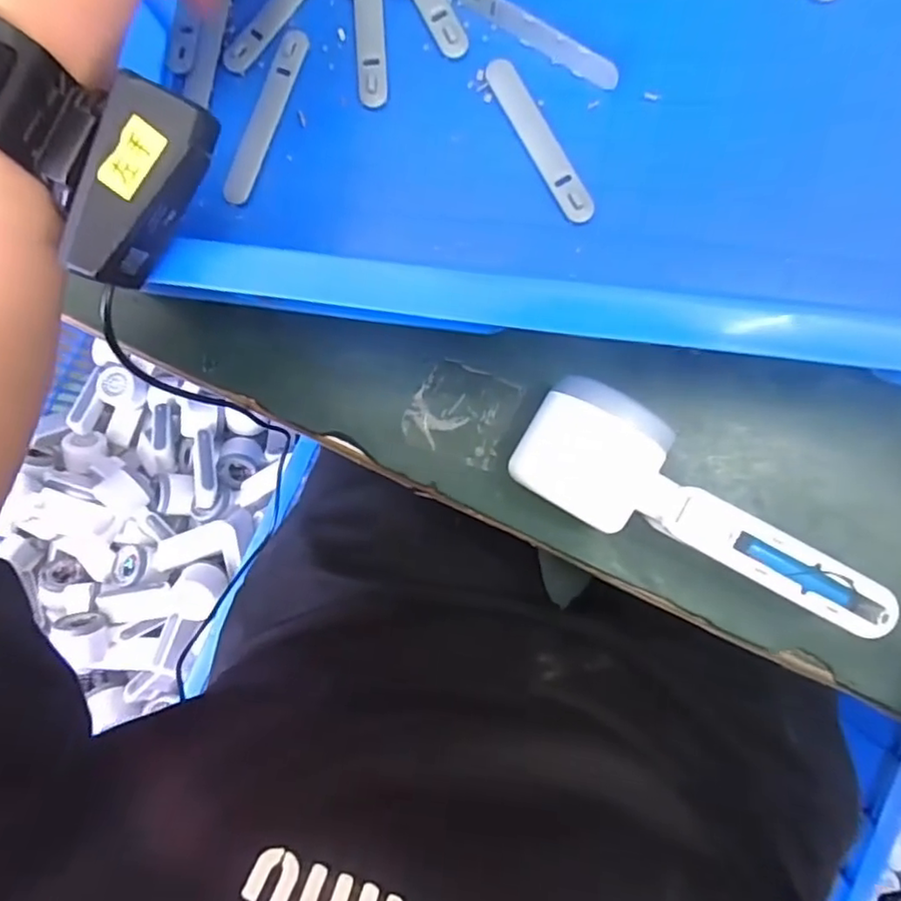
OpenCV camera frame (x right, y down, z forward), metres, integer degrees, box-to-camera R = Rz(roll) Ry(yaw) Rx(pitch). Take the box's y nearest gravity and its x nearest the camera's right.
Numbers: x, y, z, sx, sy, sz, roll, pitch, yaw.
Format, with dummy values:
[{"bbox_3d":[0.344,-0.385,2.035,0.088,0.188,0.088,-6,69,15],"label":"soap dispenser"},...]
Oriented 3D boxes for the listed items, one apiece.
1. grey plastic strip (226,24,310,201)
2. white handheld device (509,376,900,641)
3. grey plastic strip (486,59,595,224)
[{"bbox_3d":[-0.098,-0.176,0.326,0.016,0.004,0.094,22,92,-1],"label":"grey plastic strip"},{"bbox_3d":[0.109,0.034,0.280,0.171,0.042,0.054,32,91,6],"label":"white handheld device"},{"bbox_3d":[0.044,-0.156,0.312,0.014,0.005,0.094,-28,85,4],"label":"grey plastic strip"}]

